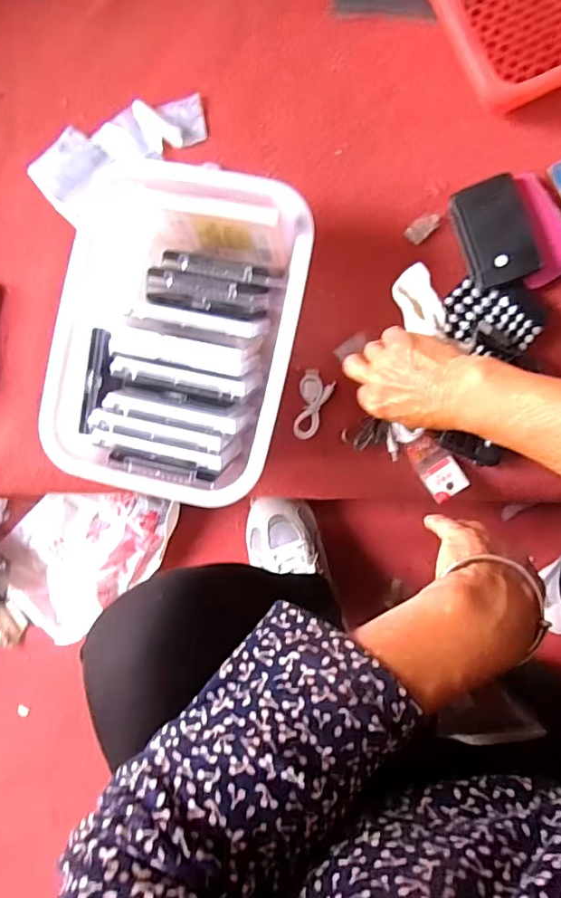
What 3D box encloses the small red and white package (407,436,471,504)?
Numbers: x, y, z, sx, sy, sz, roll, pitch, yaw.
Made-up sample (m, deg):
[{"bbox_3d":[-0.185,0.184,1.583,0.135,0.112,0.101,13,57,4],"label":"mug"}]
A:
[{"bbox_3d":[0.153,0.018,0.499,0.037,0.007,0.063,-33,86,5],"label":"small red and white package"}]

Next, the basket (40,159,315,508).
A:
[{"bbox_3d":[-0.093,-0.105,0.485,0.215,0.081,0.290,12,90,6],"label":"basket"}]

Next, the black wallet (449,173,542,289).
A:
[{"bbox_3d":[0.200,-0.202,0.477,0.057,0.025,0.097,-16,88,6],"label":"black wallet"}]

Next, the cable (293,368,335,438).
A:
[{"bbox_3d":[0.029,-0.044,0.503,0.031,0.010,0.068,21,91,6],"label":"cable"}]

